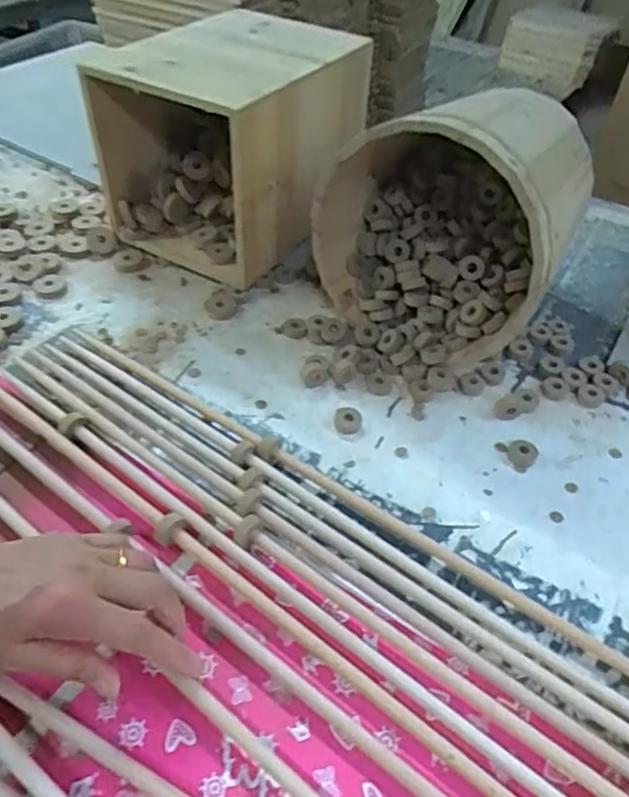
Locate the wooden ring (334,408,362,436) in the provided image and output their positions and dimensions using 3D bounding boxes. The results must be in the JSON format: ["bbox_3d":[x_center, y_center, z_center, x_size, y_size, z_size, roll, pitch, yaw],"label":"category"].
[{"bbox_3d":[0.031,0.021,0.545,0.026,0.010,0.026,2,46,-2],"label":"wooden ring"}]

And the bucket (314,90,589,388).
[{"bbox_3d":[0.133,-0.174,0.591,0.224,0.226,0.225,23,49,18],"label":"bucket"}]

